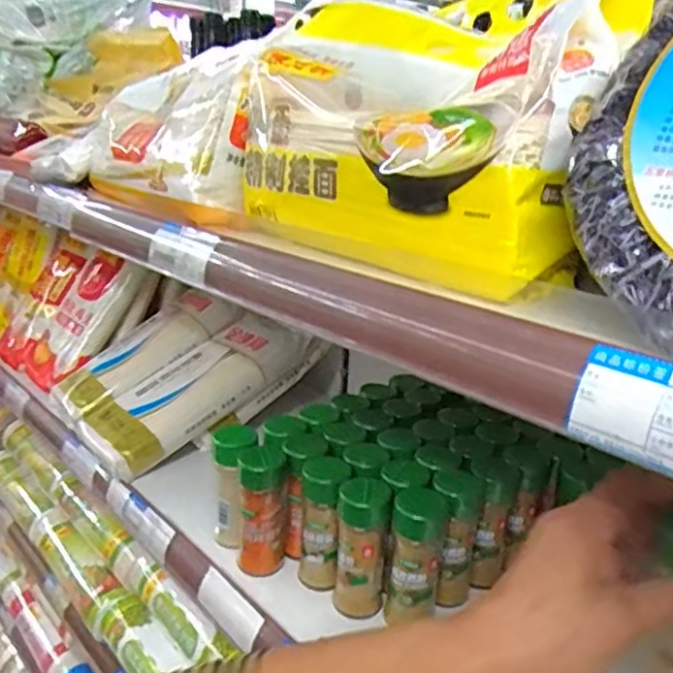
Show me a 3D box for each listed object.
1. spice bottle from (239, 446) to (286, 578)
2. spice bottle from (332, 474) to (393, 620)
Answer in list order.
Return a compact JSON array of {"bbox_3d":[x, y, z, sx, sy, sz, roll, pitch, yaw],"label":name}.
[{"bbox_3d":[-0.064,0.151,0.556,0.039,0.106,0.041,2,20,-1],"label":"spice bottle"},{"bbox_3d":[0.020,0.171,0.516,0.039,0.111,0.037,3,20,2],"label":"spice bottle"}]

